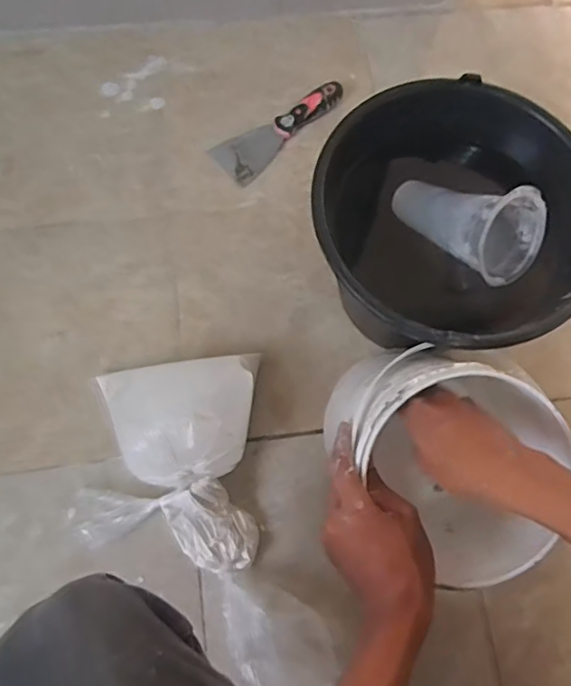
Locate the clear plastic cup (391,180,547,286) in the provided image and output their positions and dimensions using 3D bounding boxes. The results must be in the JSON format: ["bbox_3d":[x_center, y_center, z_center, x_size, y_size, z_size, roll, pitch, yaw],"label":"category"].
[{"bbox_3d":[0.188,-0.133,0.613,0.082,0.092,0.148,4,25,-37],"label":"clear plastic cup"}]

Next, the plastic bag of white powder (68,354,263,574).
[{"bbox_3d":[-0.116,0.109,0.602,0.195,0.099,0.224,9,73,1],"label":"plastic bag of white powder"}]

